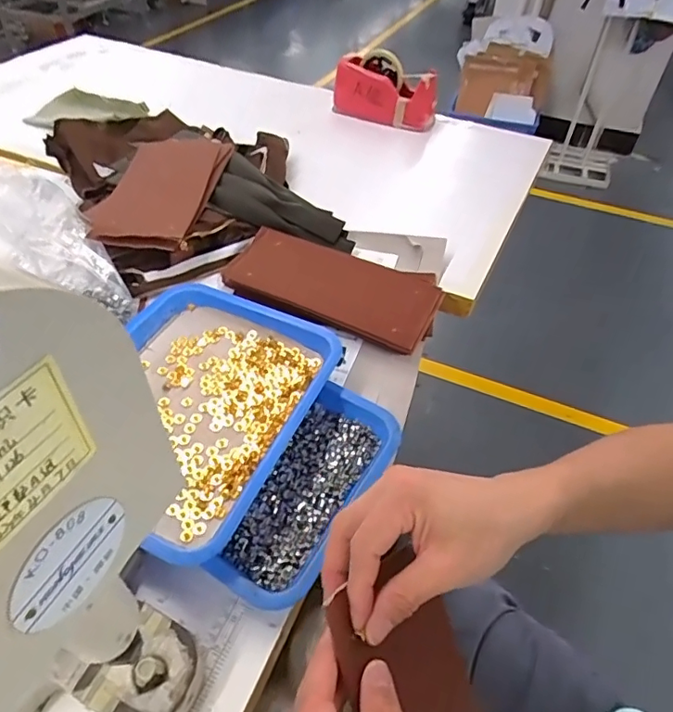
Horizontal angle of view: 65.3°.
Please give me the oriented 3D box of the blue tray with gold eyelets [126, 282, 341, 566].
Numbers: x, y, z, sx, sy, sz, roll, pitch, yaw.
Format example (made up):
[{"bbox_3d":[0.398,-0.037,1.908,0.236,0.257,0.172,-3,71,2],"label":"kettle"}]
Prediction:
[{"bbox_3d":[-0.143,0.043,0.513,0.211,0.036,0.269,20,49,15],"label":"blue tray with gold eyelets"}]

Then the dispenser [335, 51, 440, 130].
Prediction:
[{"bbox_3d":[0.093,-0.515,1.019,0.205,0.106,0.060,16,48,11],"label":"dispenser"}]

